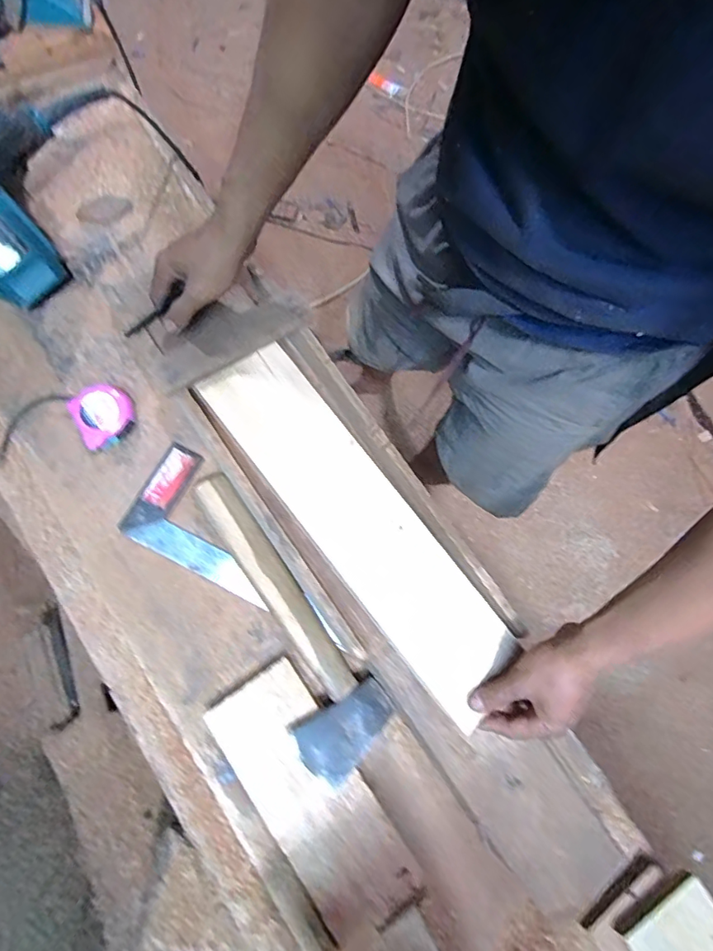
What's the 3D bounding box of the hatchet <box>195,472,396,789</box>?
[{"bbox_3d":[-0.088,0.155,0.565,0.099,0.029,0.347,-31,79,-13],"label":"hatchet"}]

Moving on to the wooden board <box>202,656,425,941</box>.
[{"bbox_3d":[-0.048,0.341,0.534,0.106,0.019,0.272,-33,84,-11],"label":"wooden board"}]

